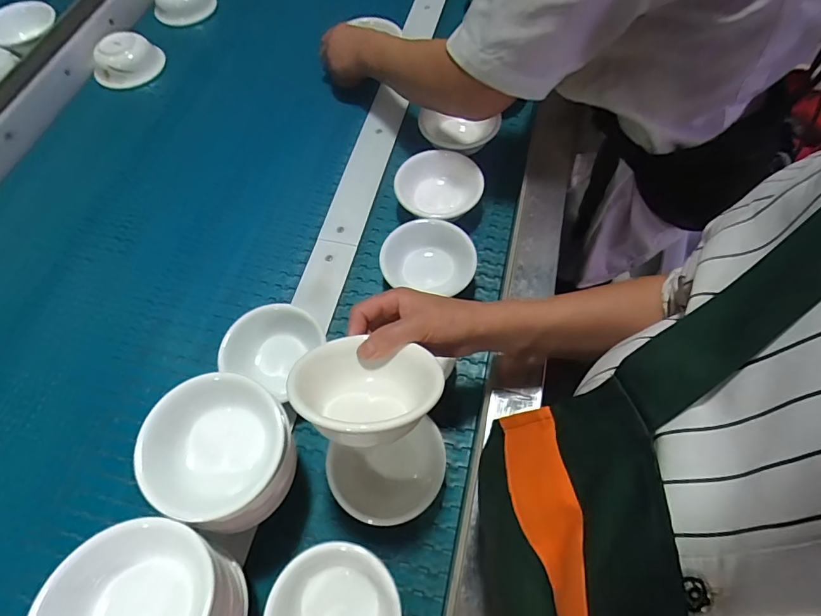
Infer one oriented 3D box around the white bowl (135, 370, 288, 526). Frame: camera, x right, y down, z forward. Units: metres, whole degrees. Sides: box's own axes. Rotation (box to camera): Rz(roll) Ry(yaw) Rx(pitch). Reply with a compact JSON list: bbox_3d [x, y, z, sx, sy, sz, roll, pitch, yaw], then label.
[{"bbox_3d":[-0.159,0.113,0.375,0.102,0.049,0.107,0,63,1],"label":"white bowl"}]

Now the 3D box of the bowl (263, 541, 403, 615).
[{"bbox_3d":[-0.064,0.263,0.399,0.108,0.049,0.097,4,63,3],"label":"bowl"}]

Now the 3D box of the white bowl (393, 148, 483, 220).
[{"bbox_3d":[0.038,-0.154,0.608,0.107,0.051,0.111,0,63,1],"label":"white bowl"}]

